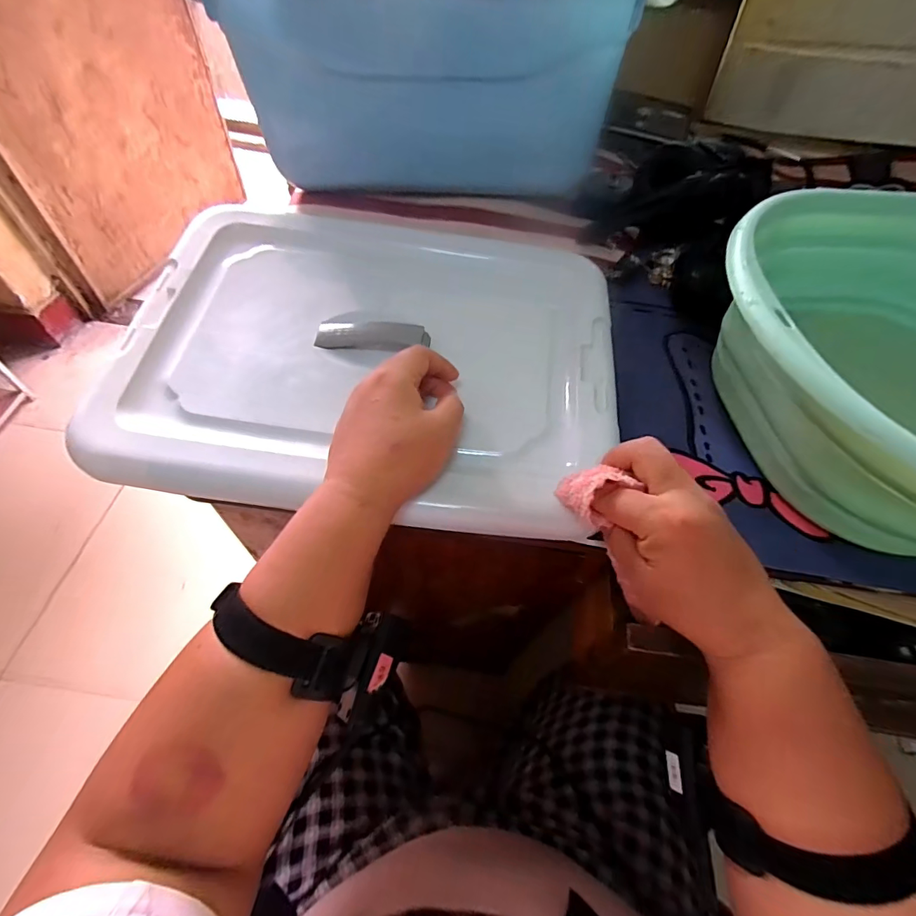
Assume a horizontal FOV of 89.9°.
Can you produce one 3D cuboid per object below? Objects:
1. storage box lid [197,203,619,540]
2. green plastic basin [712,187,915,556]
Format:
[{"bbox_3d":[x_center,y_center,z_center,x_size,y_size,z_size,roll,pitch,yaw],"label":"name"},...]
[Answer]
[{"bbox_3d":[-0.053,-0.104,0.420,0.375,0.033,0.334,9,57,0],"label":"storage box lid"},{"bbox_3d":[0.376,-0.069,0.372,0.328,0.135,0.328,2,57,-4],"label":"green plastic basin"}]

